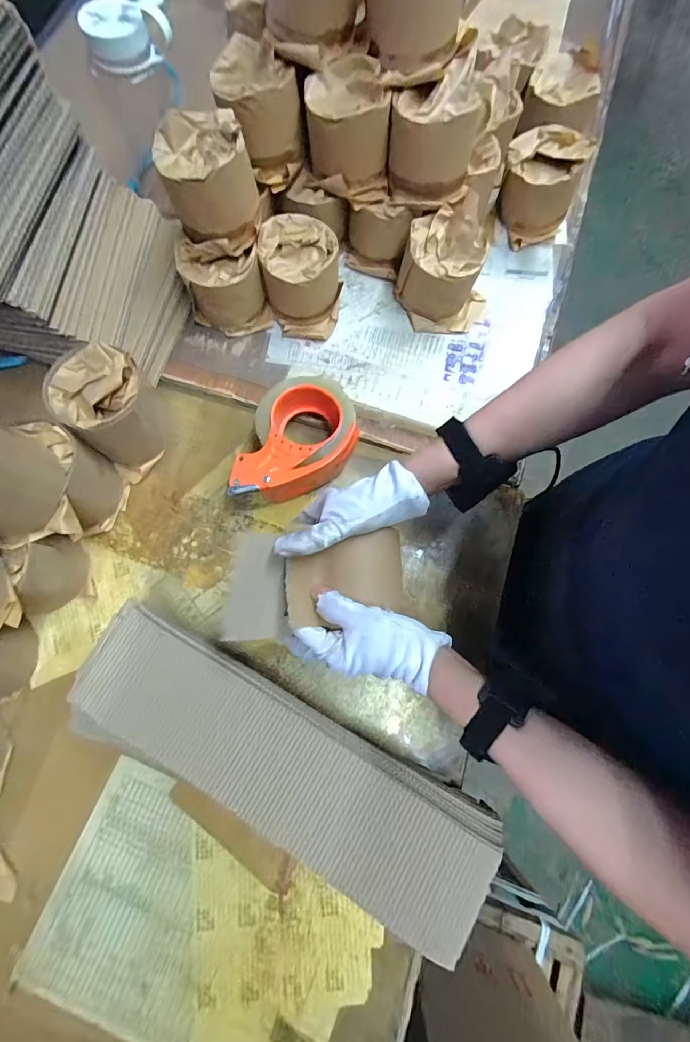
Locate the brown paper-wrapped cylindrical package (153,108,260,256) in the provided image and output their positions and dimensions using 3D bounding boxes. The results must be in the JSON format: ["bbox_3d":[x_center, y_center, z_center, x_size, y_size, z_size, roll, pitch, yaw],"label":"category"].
[{"bbox_3d":[-0.145,-0.365,0.456,0.094,0.080,0.102,-19,77,-5],"label":"brown paper-wrapped cylindrical package"}]

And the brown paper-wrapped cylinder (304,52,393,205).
[{"bbox_3d":[0.003,-0.438,0.478,0.089,0.089,0.089,-4,76,-2],"label":"brown paper-wrapped cylinder"}]

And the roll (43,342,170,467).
[{"bbox_3d":[-0.260,-0.130,0.471,0.094,0.102,0.104,-43,81,-10],"label":"roll"}]

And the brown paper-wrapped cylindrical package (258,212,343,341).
[{"bbox_3d":[-0.053,-0.298,0.521,0.093,0.094,0.101,-9,77,-3],"label":"brown paper-wrapped cylindrical package"}]

